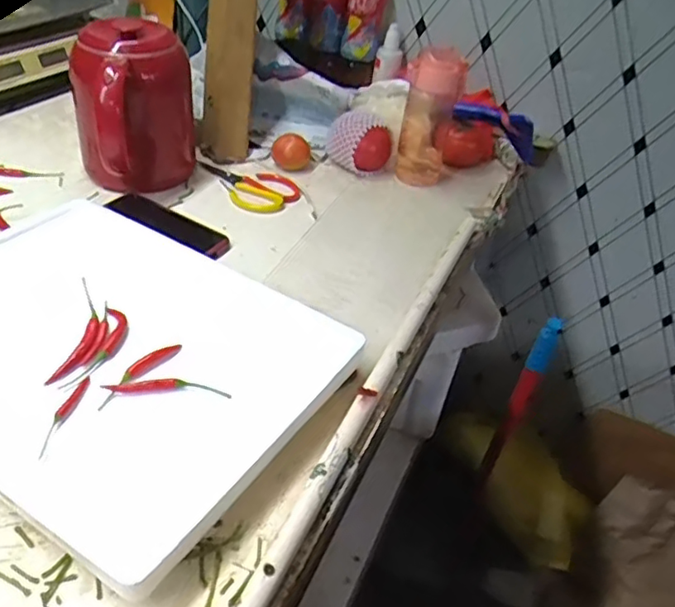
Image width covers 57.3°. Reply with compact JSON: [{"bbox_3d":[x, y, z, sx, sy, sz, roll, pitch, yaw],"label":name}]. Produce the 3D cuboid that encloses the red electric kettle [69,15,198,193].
[{"bbox_3d":[-0.246,-0.220,0.748,0.139,0.180,0.141,-4,40,-13],"label":"red electric kettle"}]

